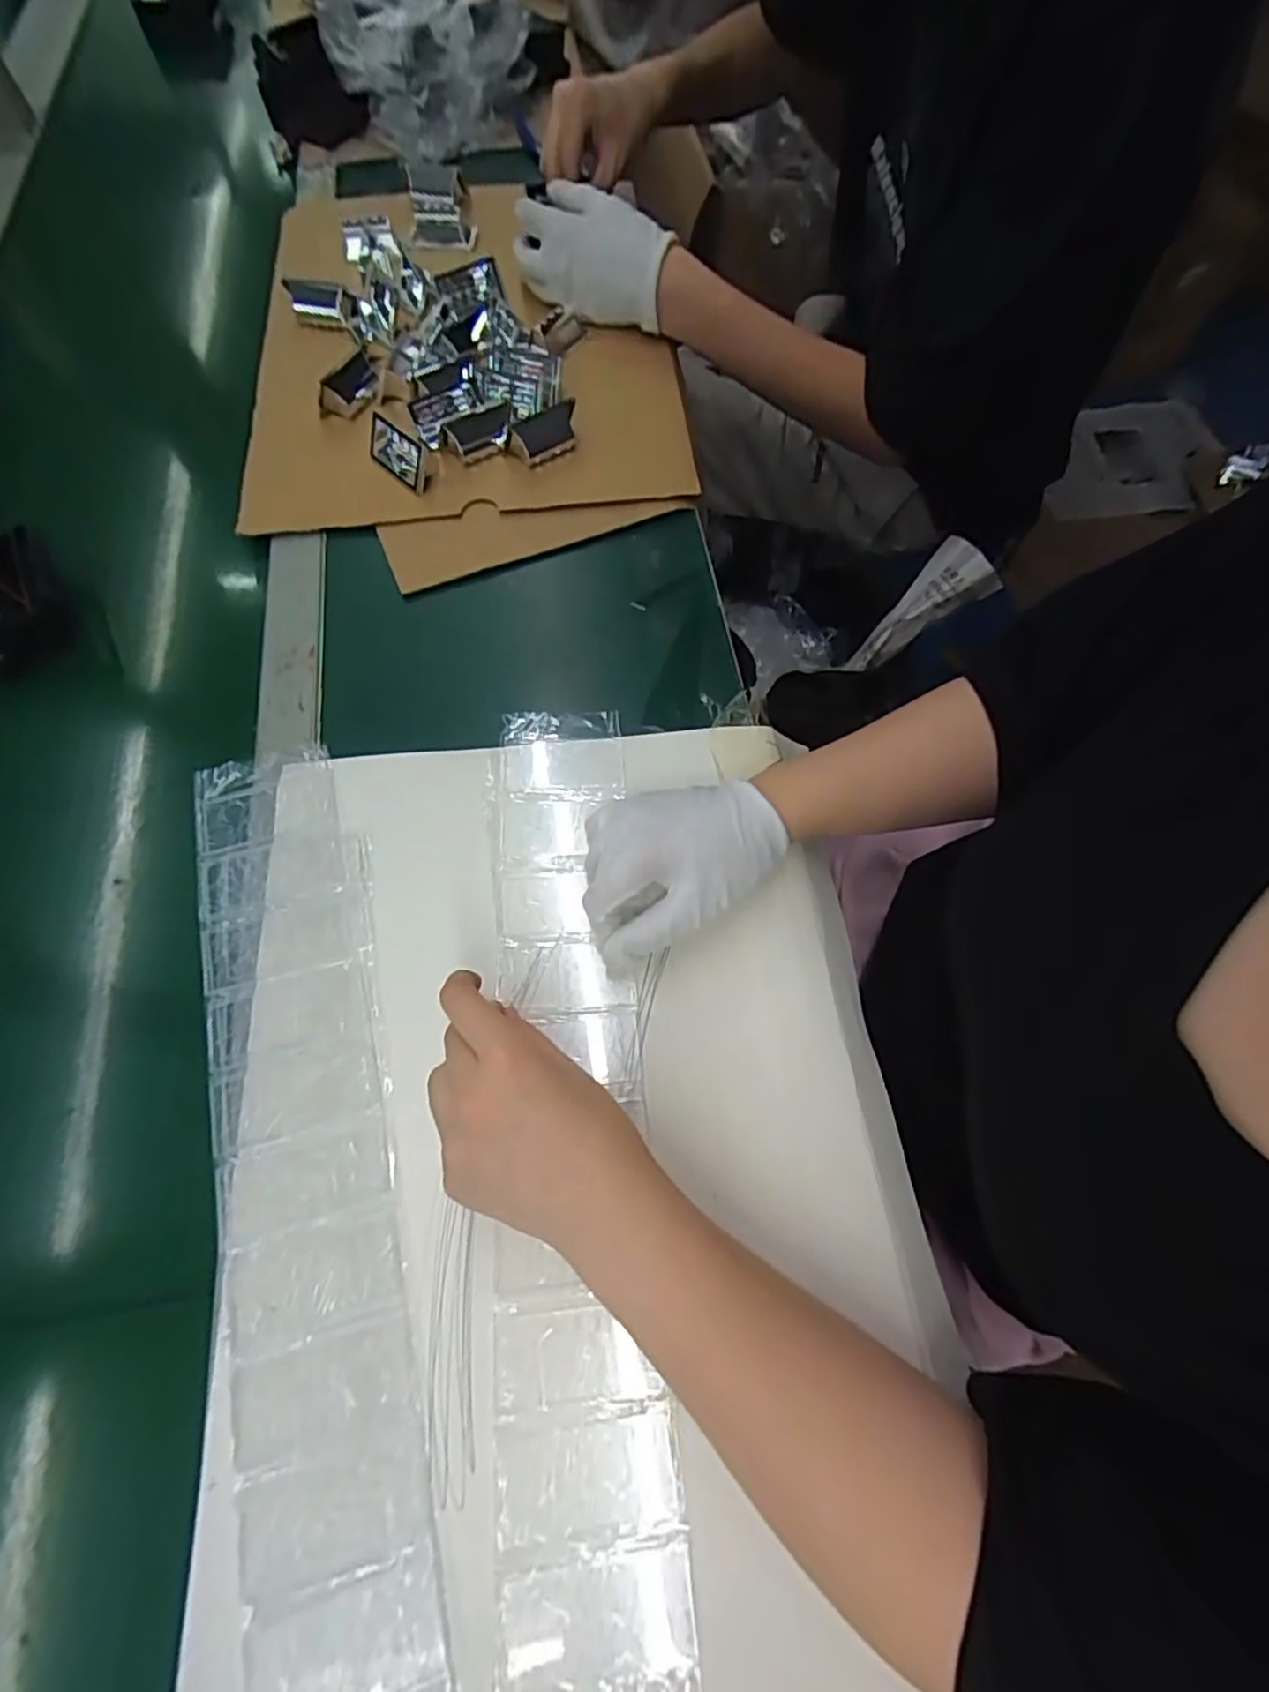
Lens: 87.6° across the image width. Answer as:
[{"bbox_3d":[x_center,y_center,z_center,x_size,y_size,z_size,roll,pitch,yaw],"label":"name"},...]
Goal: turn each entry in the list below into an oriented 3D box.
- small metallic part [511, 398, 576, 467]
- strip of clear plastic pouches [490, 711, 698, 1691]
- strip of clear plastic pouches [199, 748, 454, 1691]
[{"bbox_3d":[-0.069,-0.330,0.530,0.052,0.033,0.017,-30,70,-14],"label":"small metallic part"},{"bbox_3d":[-0.035,0.131,0.368,0.084,0.009,0.482,-4,66,-3],"label":"strip of clear plastic pouches"},{"bbox_3d":[-0.174,0.151,0.347,0.089,0.009,0.472,-14,67,-7],"label":"strip of clear plastic pouches"}]

